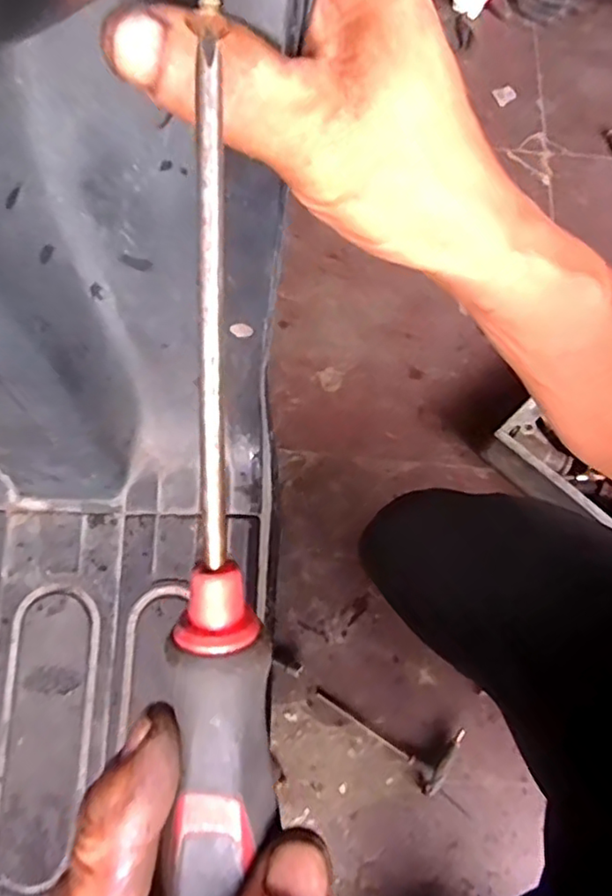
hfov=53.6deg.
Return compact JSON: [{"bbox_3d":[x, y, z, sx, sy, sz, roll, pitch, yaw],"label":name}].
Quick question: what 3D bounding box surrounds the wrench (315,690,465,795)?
[{"bbox_3d":[0.095,0.318,0.708,0.164,0.017,0.076,33,72,11],"label":"wrench"}]

